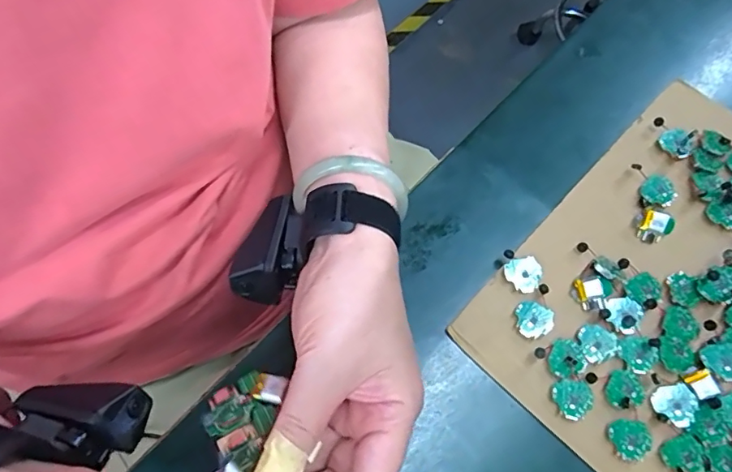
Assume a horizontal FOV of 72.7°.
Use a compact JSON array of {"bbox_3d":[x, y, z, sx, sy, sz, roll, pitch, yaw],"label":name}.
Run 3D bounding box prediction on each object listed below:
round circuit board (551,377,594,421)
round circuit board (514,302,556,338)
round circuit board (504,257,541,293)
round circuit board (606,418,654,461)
[{"bbox_3d":[0.132,0.103,0.317,0.023,0.004,0.024,-4,73,12],"label":"round circuit board"},{"bbox_3d":[0.114,0.056,0.337,0.023,0.009,0.024,0,69,-1],"label":"round circuit board"},{"bbox_3d":[0.111,0.028,0.349,0.023,0.007,0.025,0,69,-1],"label":"round circuit board"},{"bbox_3d":[0.164,0.125,0.309,0.022,0.008,0.024,0,69,-1],"label":"round circuit board"}]

